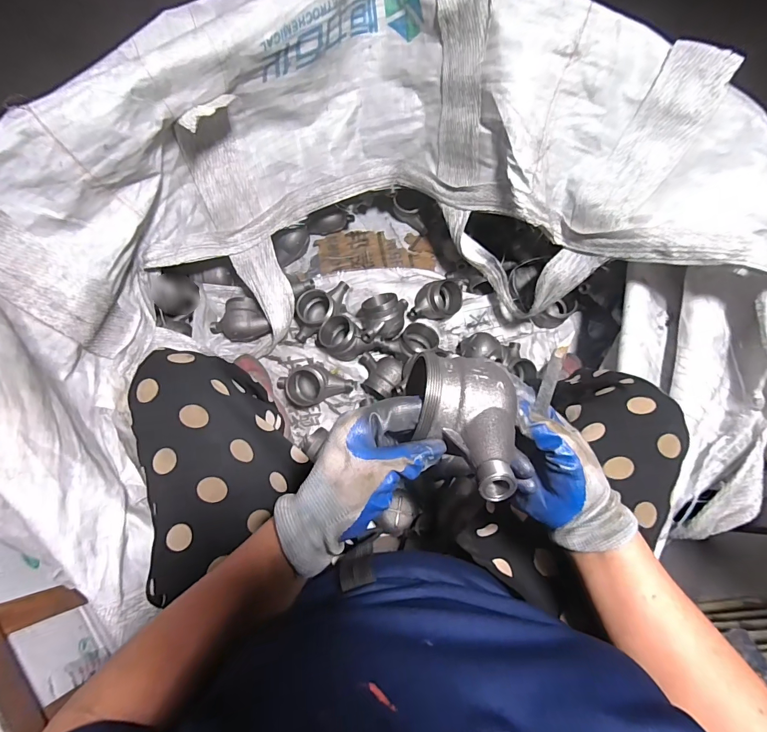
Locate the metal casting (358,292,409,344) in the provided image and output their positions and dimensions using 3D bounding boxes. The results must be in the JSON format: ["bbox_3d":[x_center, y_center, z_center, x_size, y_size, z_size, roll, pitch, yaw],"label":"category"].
[{"bbox_3d":[0.004,-0.101,0.852,0.111,0.097,0.107,0,71,-1],"label":"metal casting"}]

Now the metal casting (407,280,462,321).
[{"bbox_3d":[0.116,-0.149,0.885,0.124,0.071,0.073,-8,71,-4],"label":"metal casting"}]

